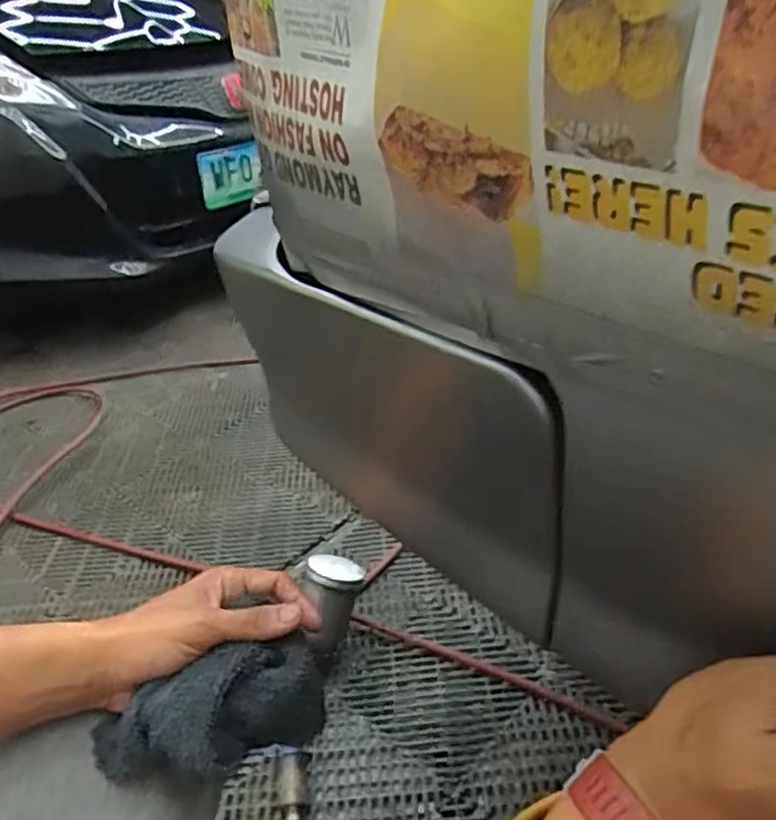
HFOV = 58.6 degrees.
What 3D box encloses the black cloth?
[{"bbox_3d":[-0.113,0.197,0.428,0.148,0.068,0.063,-18,34,-6],"label":"black cloth"}]

